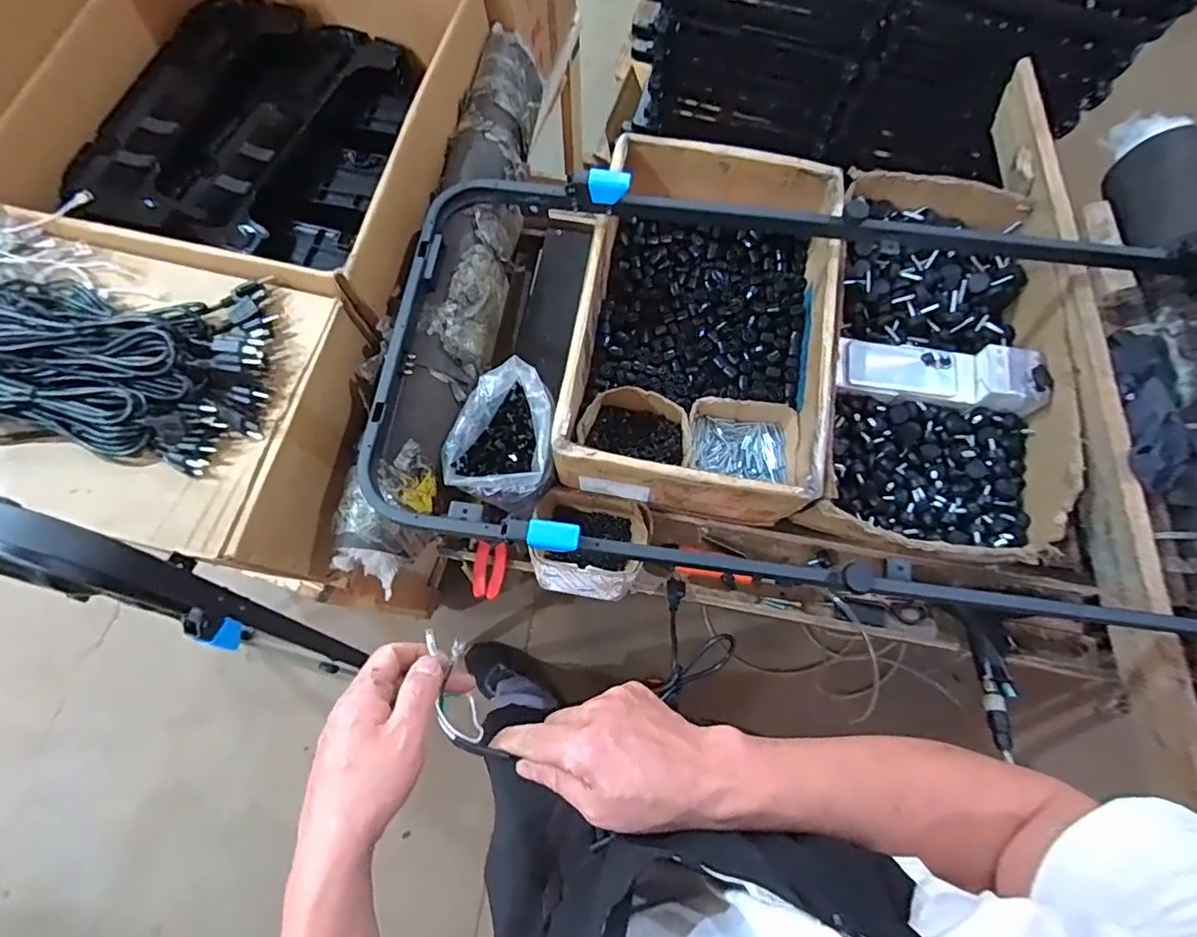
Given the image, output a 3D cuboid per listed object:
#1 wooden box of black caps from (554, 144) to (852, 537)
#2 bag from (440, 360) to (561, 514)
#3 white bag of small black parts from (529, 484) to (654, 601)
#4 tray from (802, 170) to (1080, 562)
[{"bbox_3d":[0.154,-0.214,0.839,0.357,0.161,0.541,8,73,3],"label":"wooden box of black caps"},{"bbox_3d":[-0.119,-0.042,0.776,0.133,0.110,0.189,20,74,6],"label":"bag"},{"bbox_3d":[-0.014,0.113,0.824,0.165,0.104,0.148,10,73,3],"label":"white bag of small black parts"},{"bbox_3d":[0.510,-0.165,0.832,0.323,0.100,0.607,12,73,4],"label":"tray"}]

